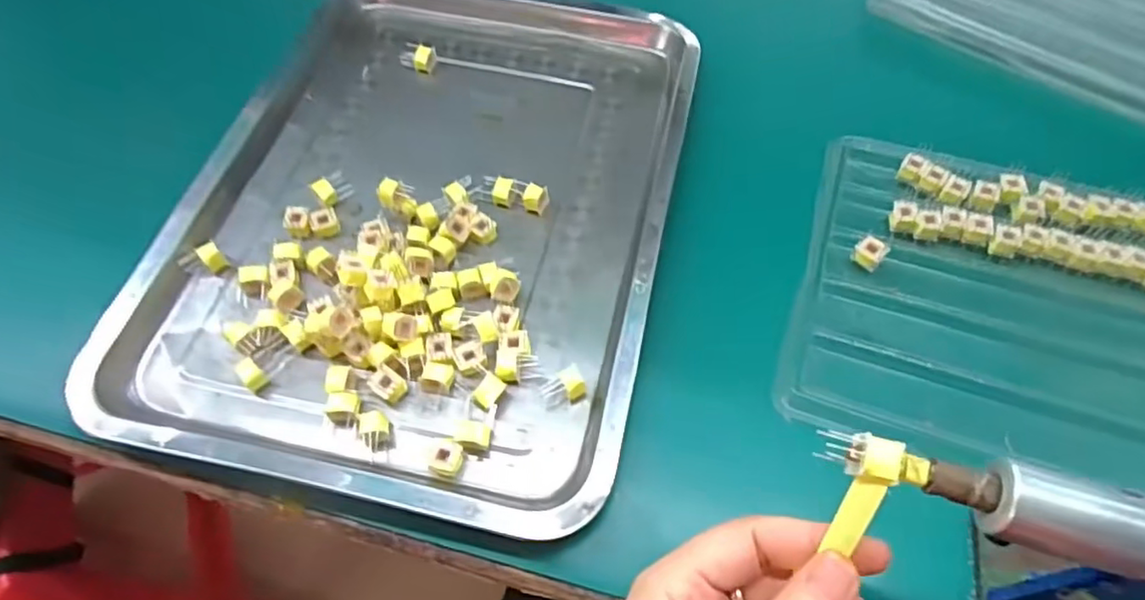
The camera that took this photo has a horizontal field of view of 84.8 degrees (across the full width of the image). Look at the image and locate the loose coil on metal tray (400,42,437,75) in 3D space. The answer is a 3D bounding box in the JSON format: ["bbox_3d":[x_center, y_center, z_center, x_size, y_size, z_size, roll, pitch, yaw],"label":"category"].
[{"bbox_3d":[-0.116,-0.183,0.472,0.024,0.014,0.018,23,62,14],"label":"loose coil on metal tray"}]

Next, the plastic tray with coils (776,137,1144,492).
[{"bbox_3d":[0.295,0.016,0.348,0.321,0.035,0.197,17,61,11],"label":"plastic tray with coils"}]

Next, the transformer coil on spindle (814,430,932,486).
[{"bbox_3d":[0.095,0.050,0.196,0.034,0.008,0.012,12,60,8],"label":"transformer coil on spindle"}]

